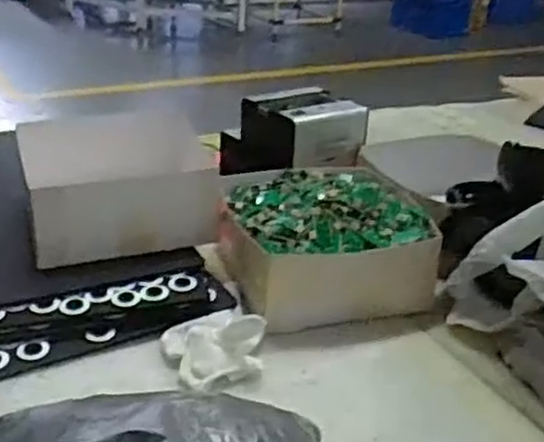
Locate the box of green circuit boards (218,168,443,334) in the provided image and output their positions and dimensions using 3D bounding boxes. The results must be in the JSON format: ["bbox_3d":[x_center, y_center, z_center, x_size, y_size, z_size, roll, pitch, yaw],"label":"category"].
[{"bbox_3d":[0.060,0.016,0.855,0.216,0.094,0.222,-5,28,-19],"label":"box of green circuit boards"}]

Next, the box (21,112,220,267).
[{"bbox_3d":[-0.178,-0.046,0.878,0.214,0.098,0.214,-6,28,-20],"label":"box"}]

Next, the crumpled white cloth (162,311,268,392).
[{"bbox_3d":[-0.055,0.111,0.710,0.081,0.051,0.085,-12,31,-30],"label":"crumpled white cloth"}]

